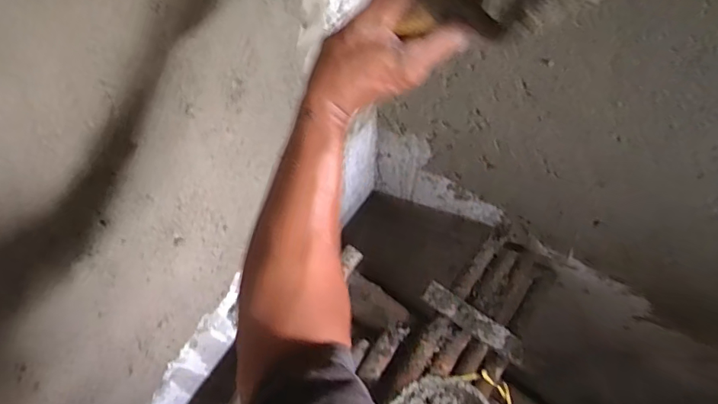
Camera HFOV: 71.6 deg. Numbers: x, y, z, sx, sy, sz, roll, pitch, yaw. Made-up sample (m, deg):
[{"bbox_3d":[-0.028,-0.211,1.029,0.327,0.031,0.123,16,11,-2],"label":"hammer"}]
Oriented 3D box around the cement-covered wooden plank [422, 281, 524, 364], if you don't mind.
[{"bbox_3d":[0.305,0.320,1.324,0.293,0.049,0.062,36,72,14],"label":"cement-covered wooden plank"}]

